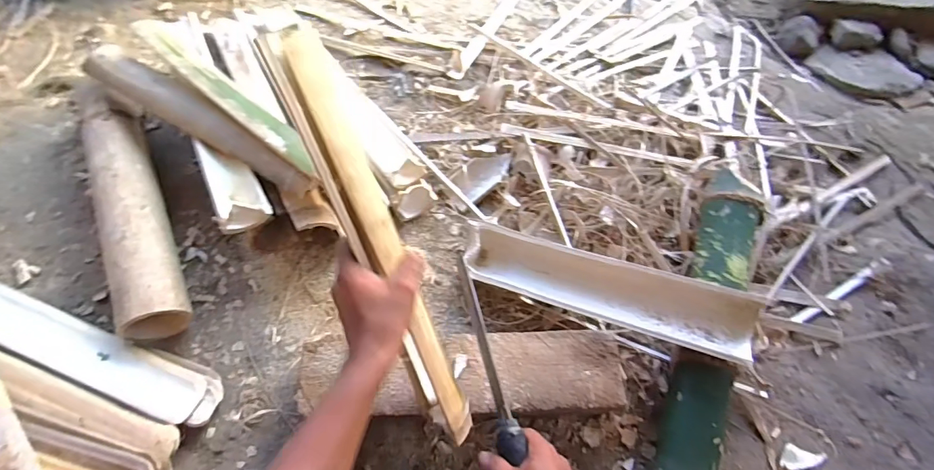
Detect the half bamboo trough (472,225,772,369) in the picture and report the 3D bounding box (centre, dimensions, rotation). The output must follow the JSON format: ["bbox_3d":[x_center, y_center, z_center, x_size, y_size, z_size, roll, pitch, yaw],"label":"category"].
[{"bbox_3d":[0.204,0.077,0.720,0.427,0.053,0.098,16,64,19],"label":"half bamboo trough"}]

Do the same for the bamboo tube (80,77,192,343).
[{"bbox_3d":[-0.559,-0.052,0.782,0.092,0.100,0.476,-24,67,-13],"label":"bamboo tube"}]

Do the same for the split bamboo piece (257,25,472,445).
[{"bbox_3d":[-0.080,0.025,0.466,0.044,0.048,0.433,-24,111,-14],"label":"split bamboo piece"}]

